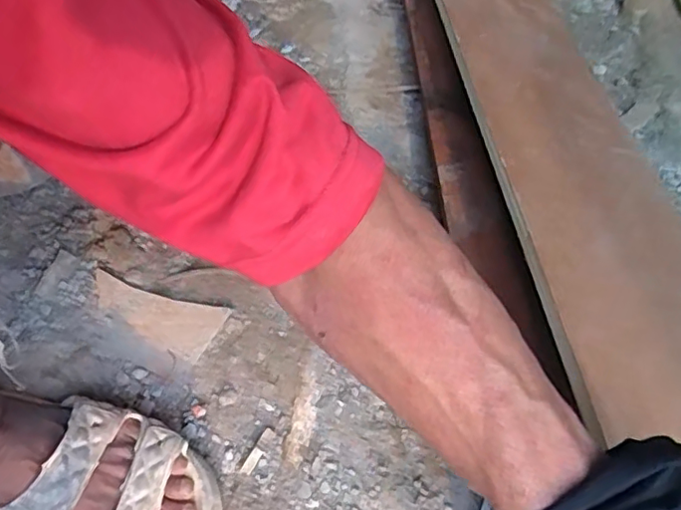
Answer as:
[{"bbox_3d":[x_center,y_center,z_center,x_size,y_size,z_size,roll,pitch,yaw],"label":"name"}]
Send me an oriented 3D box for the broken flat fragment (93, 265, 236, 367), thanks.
[{"bbox_3d":[-0.188,0.053,0.566,0.144,0.006,0.057,23,55,15],"label":"broken flat fragment"}]

